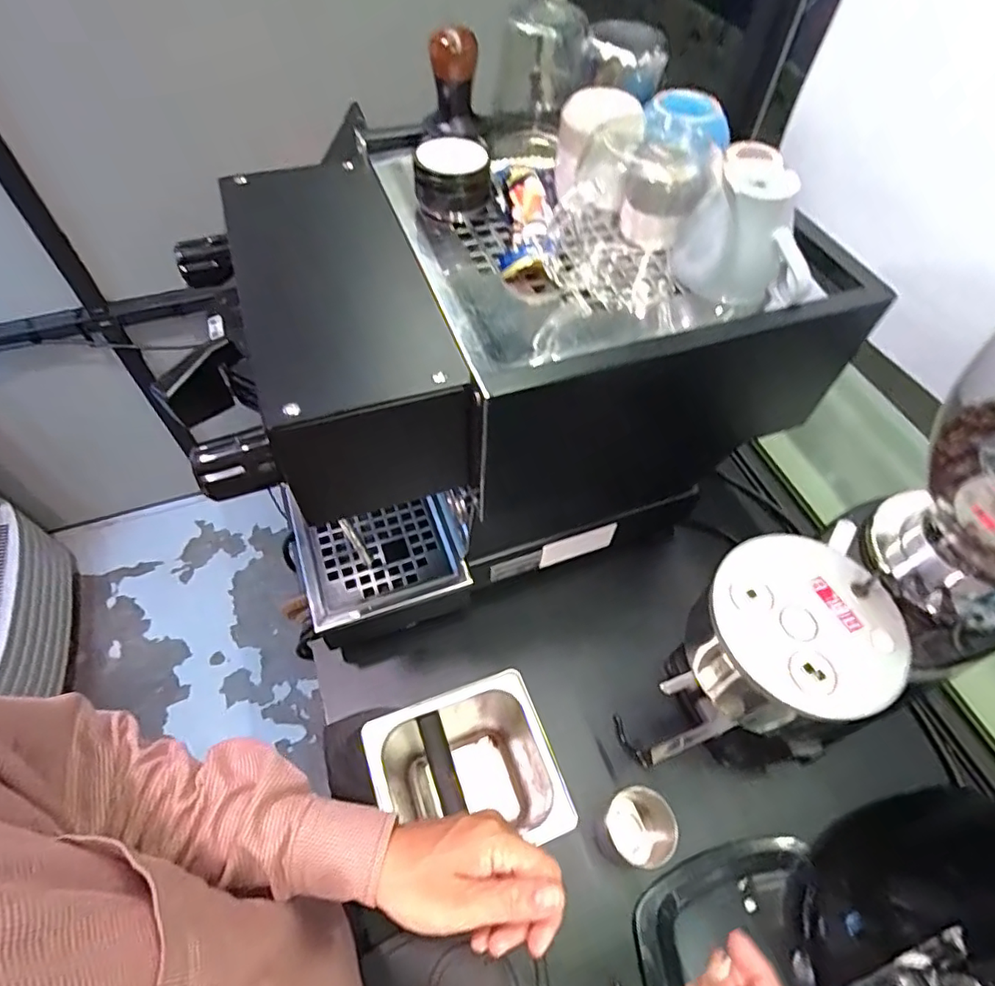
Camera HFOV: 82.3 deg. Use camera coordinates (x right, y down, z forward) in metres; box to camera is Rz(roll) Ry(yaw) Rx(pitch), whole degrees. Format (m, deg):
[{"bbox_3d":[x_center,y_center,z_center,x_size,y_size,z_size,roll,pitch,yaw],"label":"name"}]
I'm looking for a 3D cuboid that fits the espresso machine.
[{"bbox_3d":[-0.003,-0.113,0.584,0.465,0.377,0.333,-17,59,-12],"label":"espresso machine"}]

